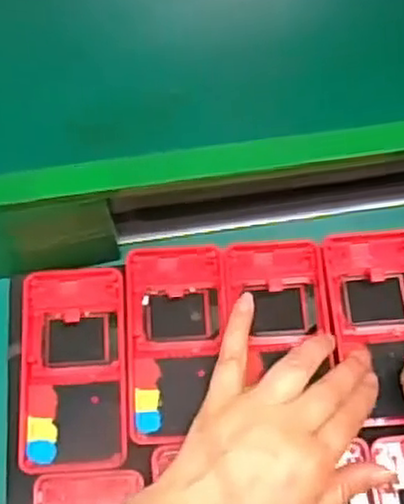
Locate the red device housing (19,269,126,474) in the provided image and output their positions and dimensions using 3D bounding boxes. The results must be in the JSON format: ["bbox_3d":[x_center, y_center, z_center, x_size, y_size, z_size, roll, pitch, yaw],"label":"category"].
[{"bbox_3d":[-0.077,0.068,0.435,0.062,0.007,0.123,-4,66,0],"label":"red device housing"}]

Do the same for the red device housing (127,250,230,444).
[{"bbox_3d":[-0.016,0.052,0.444,0.060,0.015,0.122,-2,66,1],"label":"red device housing"}]

